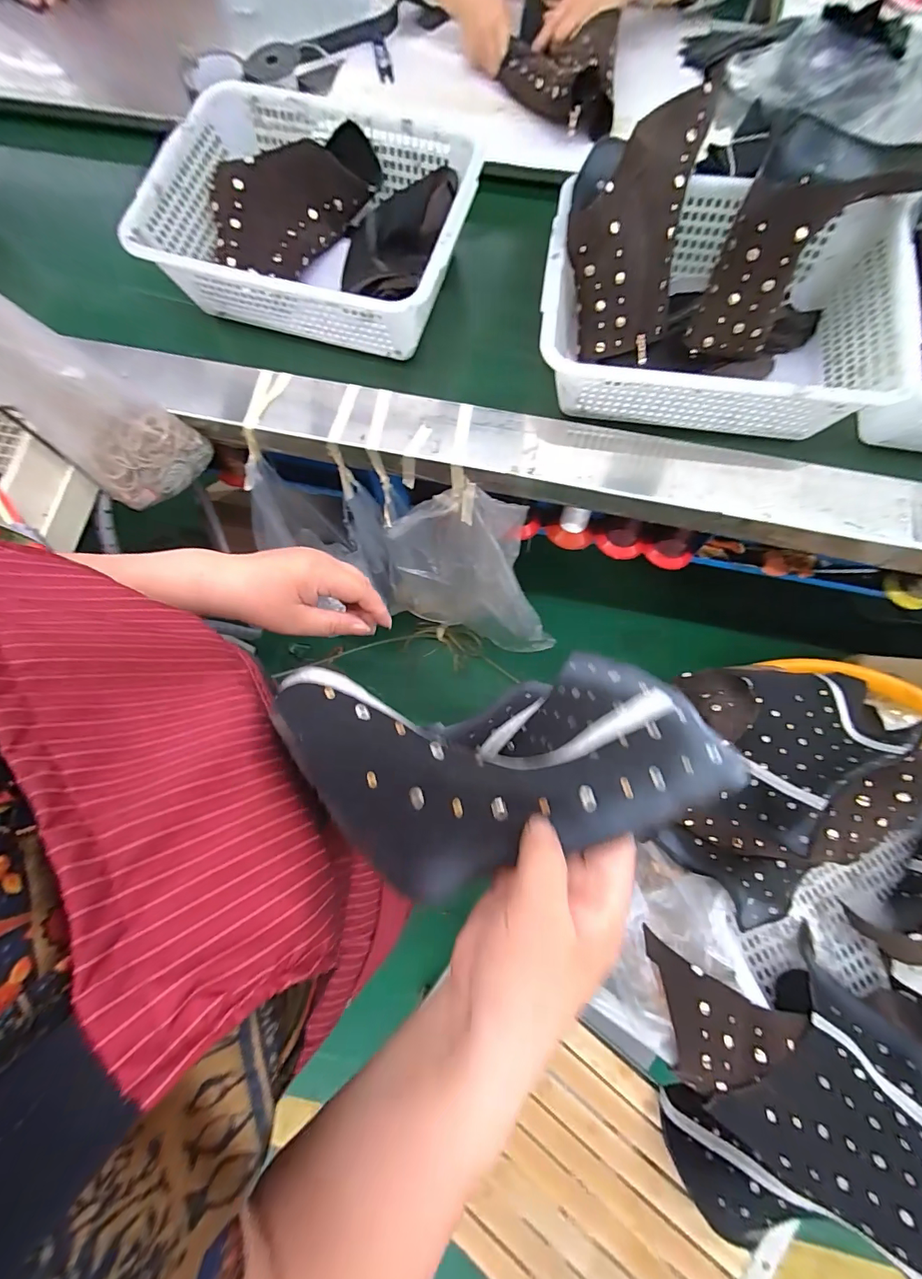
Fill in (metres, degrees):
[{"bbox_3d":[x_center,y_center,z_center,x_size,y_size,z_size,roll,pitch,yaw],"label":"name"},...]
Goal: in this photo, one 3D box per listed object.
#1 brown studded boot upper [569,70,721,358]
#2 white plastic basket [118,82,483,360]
[{"bbox_3d":[0.206,-0.498,0.560,0.146,0.143,0.234,13,77,5],"label":"brown studded boot upper"},{"bbox_3d":[-0.184,-0.532,0.598,0.380,0.117,0.281,16,78,5],"label":"white plastic basket"}]

